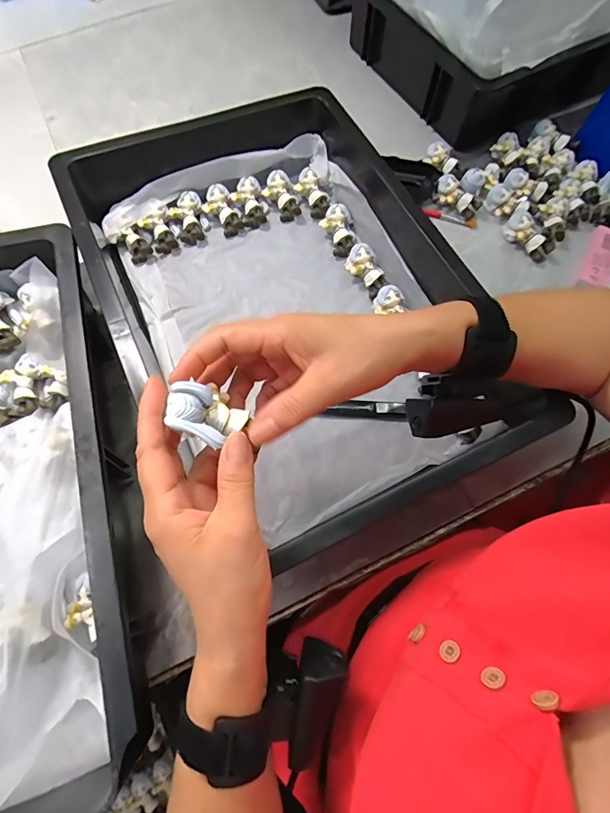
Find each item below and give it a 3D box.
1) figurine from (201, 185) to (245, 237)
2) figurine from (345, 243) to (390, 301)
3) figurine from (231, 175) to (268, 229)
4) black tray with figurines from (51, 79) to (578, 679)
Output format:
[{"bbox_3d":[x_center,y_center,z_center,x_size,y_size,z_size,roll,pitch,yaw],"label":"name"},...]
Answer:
[{"bbox_3d":[-0.099,-0.234,0.481,0.041,0.031,0.055,-14,70,-8],"label":"figurine"},{"bbox_3d":[0.069,-0.154,0.454,0.036,0.026,0.060,-29,87,-13],"label":"figurine"},{"bbox_3d":[-0.066,-0.246,0.486,0.041,0.030,0.052,-5,69,-5],"label":"figurine"},{"bbox_3d":[-0.027,-0.111,0.408,0.314,0.095,0.484,-21,72,-11],"label":"black tray with figurines"}]

